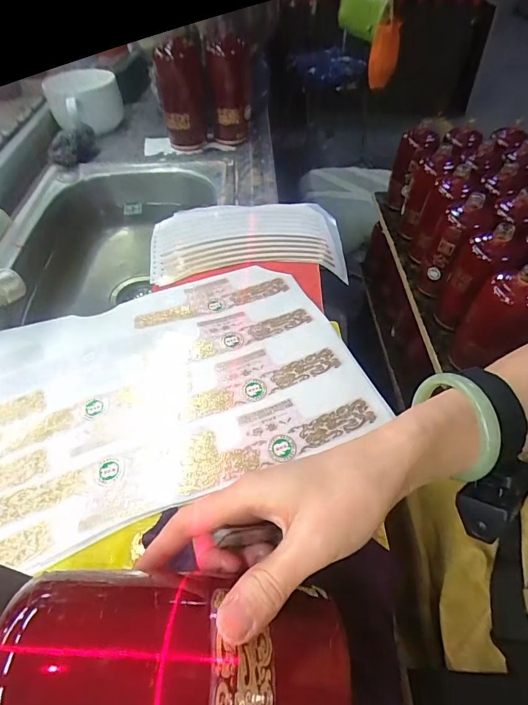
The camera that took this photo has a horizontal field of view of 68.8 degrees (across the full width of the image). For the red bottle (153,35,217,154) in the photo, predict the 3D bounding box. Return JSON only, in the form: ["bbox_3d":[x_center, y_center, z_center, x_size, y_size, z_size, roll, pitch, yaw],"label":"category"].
[{"bbox_3d":[-0.143,-0.471,0.715,0.095,0.167,0.078,-12,50,-9],"label":"red bottle"}]

